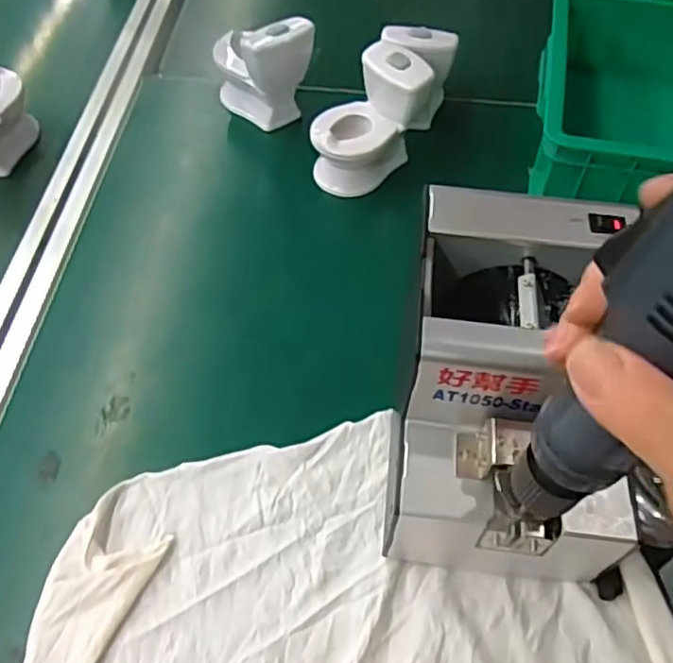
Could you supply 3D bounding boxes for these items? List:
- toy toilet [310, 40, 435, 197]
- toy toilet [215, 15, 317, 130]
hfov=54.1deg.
[{"bbox_3d":[0.027,-0.183,0.576,0.100,0.094,0.065,-38,64,-25],"label":"toy toilet"},{"bbox_3d":[-0.072,-0.256,0.623,0.069,0.096,0.093,-24,59,-17],"label":"toy toilet"}]

